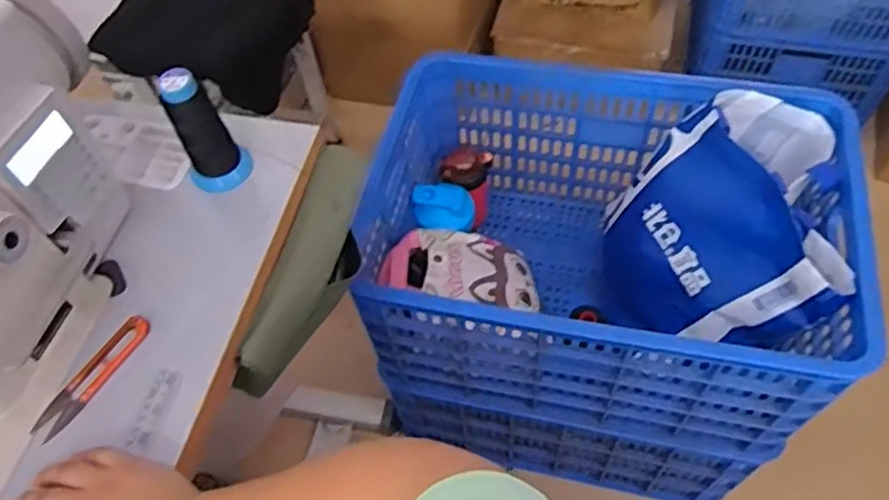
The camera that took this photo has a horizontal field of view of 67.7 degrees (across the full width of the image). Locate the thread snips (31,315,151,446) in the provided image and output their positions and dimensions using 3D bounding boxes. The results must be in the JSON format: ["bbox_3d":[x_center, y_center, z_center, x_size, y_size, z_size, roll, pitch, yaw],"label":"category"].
[{"bbox_3d":[-0.293,0.104,0.552,0.027,0.011,0.116,27,64,20],"label":"thread snips"}]

